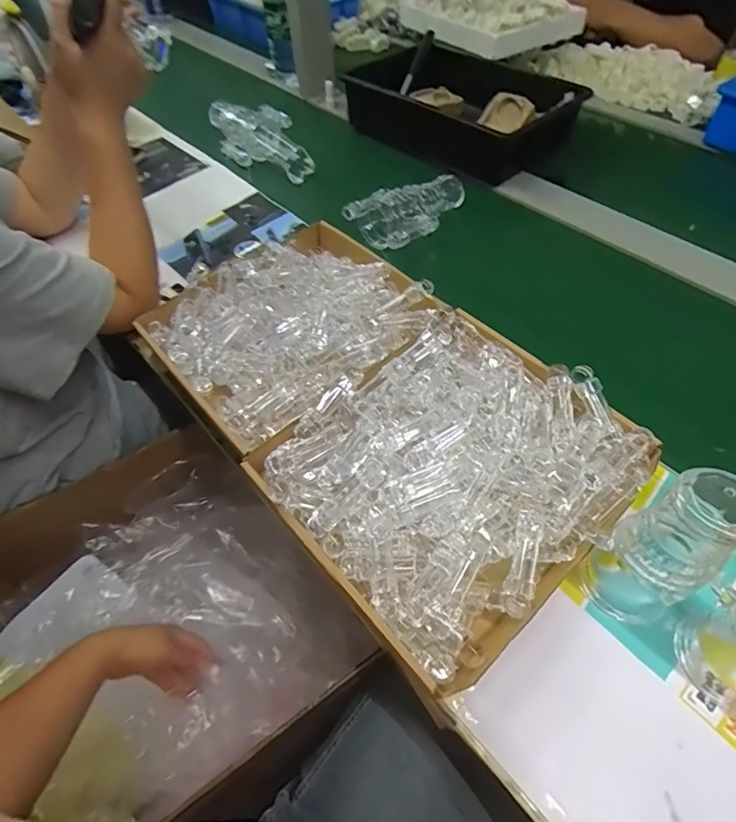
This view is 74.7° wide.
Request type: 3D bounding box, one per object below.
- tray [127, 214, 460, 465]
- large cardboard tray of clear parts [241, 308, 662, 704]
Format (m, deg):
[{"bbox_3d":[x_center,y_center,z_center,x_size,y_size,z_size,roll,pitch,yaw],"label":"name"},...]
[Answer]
[{"bbox_3d":[-0.086,-0.111,0.599,0.307,0.063,0.285,-37,61,-20],"label":"tray"},{"bbox_3d":[0.084,0.054,0.473,0.306,0.082,0.272,-36,60,-20],"label":"large cardboard tray of clear parts"}]

